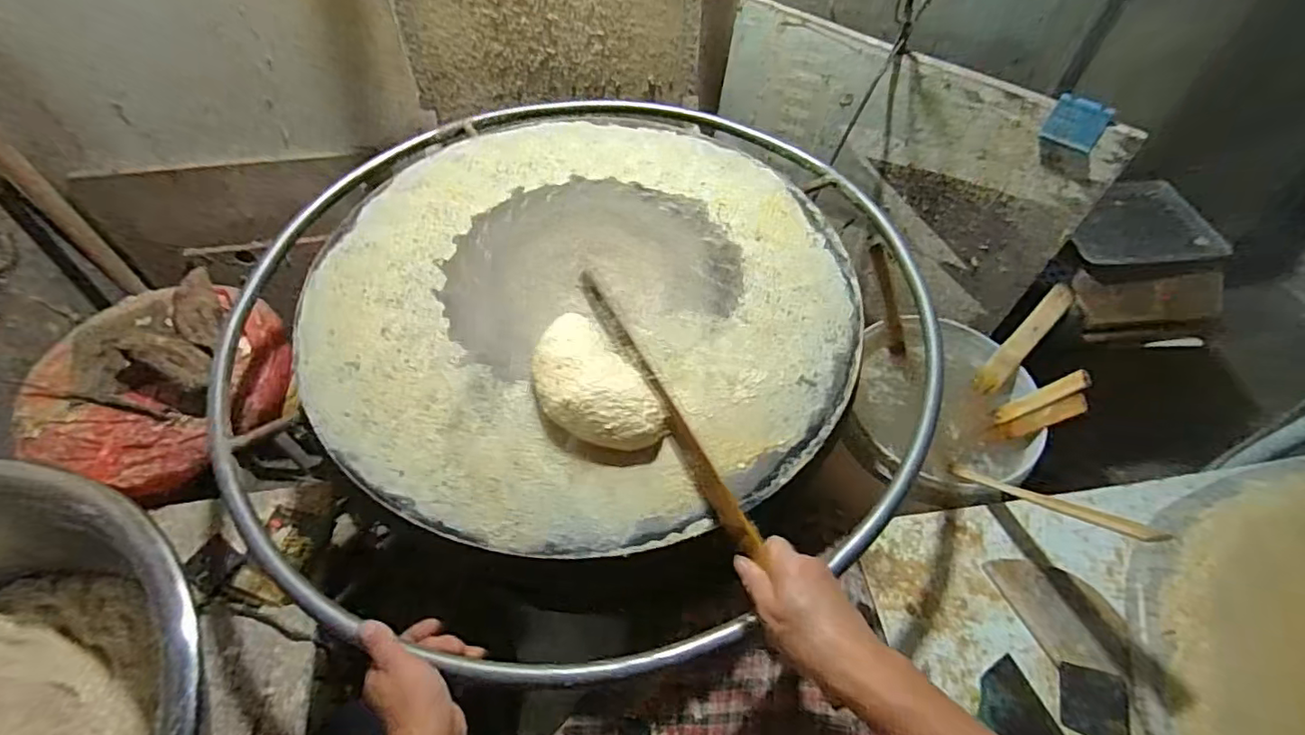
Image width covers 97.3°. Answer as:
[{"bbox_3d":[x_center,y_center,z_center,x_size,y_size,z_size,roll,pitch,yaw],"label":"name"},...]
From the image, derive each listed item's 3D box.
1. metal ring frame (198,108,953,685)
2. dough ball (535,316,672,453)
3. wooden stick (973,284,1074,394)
[{"bbox_3d":[-0.080,-0.077,0.692,0.828,0.054,0.788,-26,59,-18],"label":"metal ring frame"},{"bbox_3d":[-0.062,0.015,0.570,0.096,0.045,0.161,-26,59,-18],"label":"dough ball"},{"bbox_3d":[0.536,-0.038,0.831,0.034,0.177,0.023,41,21,24],"label":"wooden stick"}]

